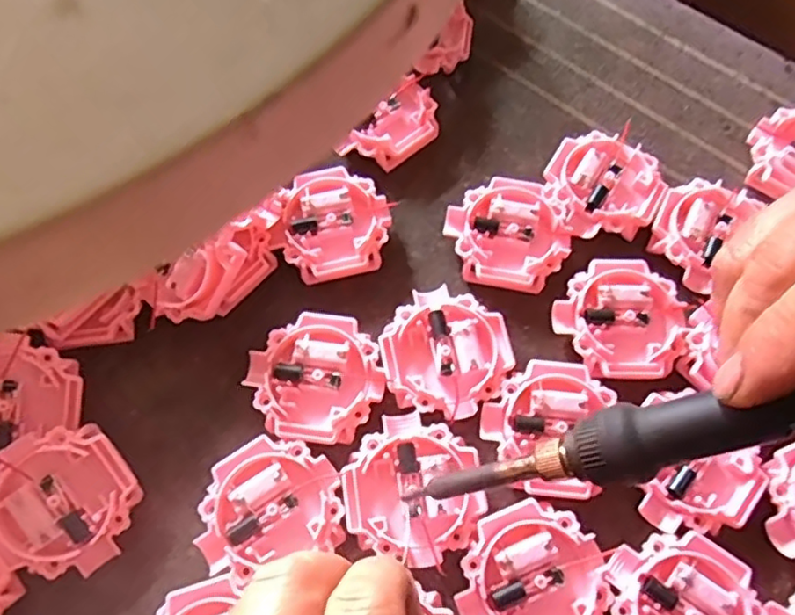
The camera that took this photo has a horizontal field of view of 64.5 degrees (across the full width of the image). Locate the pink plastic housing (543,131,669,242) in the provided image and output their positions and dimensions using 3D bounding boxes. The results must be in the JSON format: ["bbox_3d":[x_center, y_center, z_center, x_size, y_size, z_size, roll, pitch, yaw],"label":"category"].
[{"bbox_3d":[0.096,-0.057,0.295,0.052,0.013,0.053,0,68,0],"label":"pink plastic housing"}]

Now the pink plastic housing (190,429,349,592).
[{"bbox_3d":[-0.049,0.076,0.241,0.052,0.014,0.045,-20,69,-8],"label":"pink plastic housing"}]

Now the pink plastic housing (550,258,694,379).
[{"bbox_3d":[0.097,0.005,0.267,0.050,0.010,0.052,0,68,0],"label":"pink plastic housing"}]

